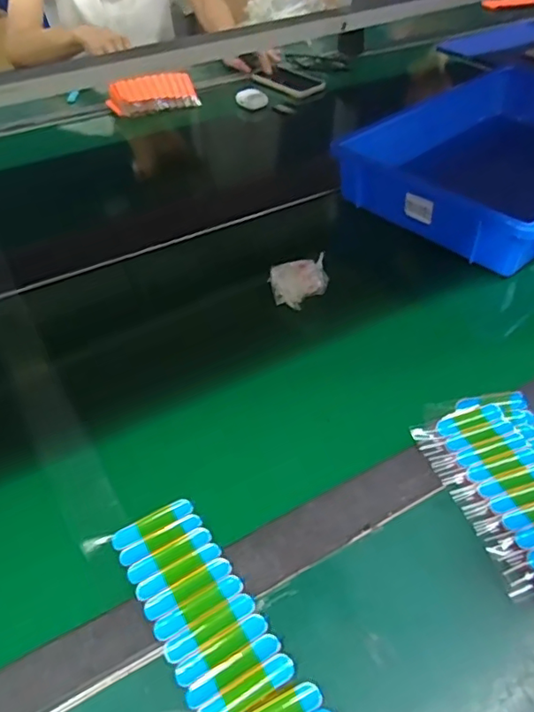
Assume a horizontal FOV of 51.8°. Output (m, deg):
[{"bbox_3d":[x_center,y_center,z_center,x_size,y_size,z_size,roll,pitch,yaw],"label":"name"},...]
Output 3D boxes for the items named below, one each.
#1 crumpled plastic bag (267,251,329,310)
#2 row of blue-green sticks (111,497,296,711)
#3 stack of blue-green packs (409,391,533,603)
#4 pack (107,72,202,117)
[{"bbox_3d":[0.035,-0.082,0.602,0.058,0.043,0.037,-8,45,-8],"label":"crumpled plastic bag"},{"bbox_3d":[-0.048,0.162,0.370,0.064,0.011,0.151,-24,50,-23],"label":"row of blue-green sticks"},{"bbox_3d":[0.194,0.097,0.424,0.105,0.024,0.161,-11,46,-11],"label":"stack of blue-green packs"},{"bbox_3d":[-0.214,-0.489,1.031,0.168,0.043,0.086,-15,46,-12],"label":"pack"}]

